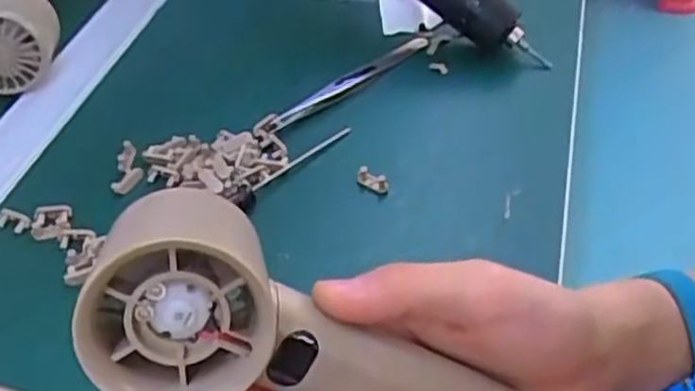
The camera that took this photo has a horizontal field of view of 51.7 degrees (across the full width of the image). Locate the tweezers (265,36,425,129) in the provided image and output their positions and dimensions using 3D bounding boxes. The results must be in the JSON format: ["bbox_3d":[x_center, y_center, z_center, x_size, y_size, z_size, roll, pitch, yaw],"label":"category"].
[{"bbox_3d":[0.005,-0.077,0.462,0.138,0.014,0.014,-36,53,-28],"label":"tweezers"}]

